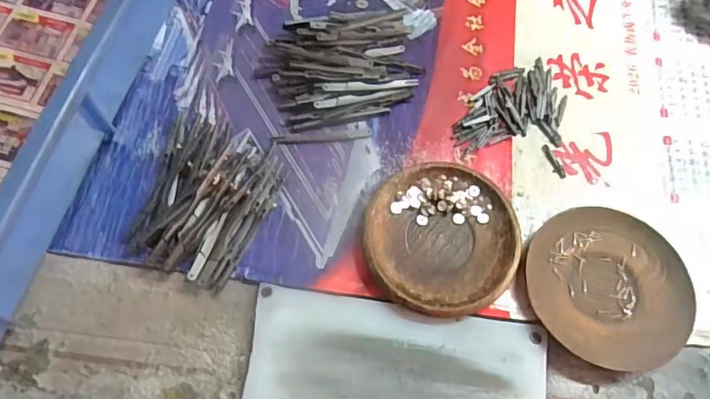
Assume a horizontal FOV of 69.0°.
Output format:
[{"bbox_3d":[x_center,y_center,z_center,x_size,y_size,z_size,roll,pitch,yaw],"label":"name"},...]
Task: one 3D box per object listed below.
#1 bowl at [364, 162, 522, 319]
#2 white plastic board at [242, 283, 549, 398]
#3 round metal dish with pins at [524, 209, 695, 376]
[{"bbox_3d":[0.063,0.028,0.377,0.108,0.016,0.112,1,67,-3],"label":"bowl"},{"bbox_3d":[0.028,0.116,0.342,0.194,0.004,0.092,9,63,1],"label":"white plastic board"},{"bbox_3d":[0.181,0.060,0.370,0.114,0.017,0.110,1,67,-3],"label":"round metal dish with pins"}]

